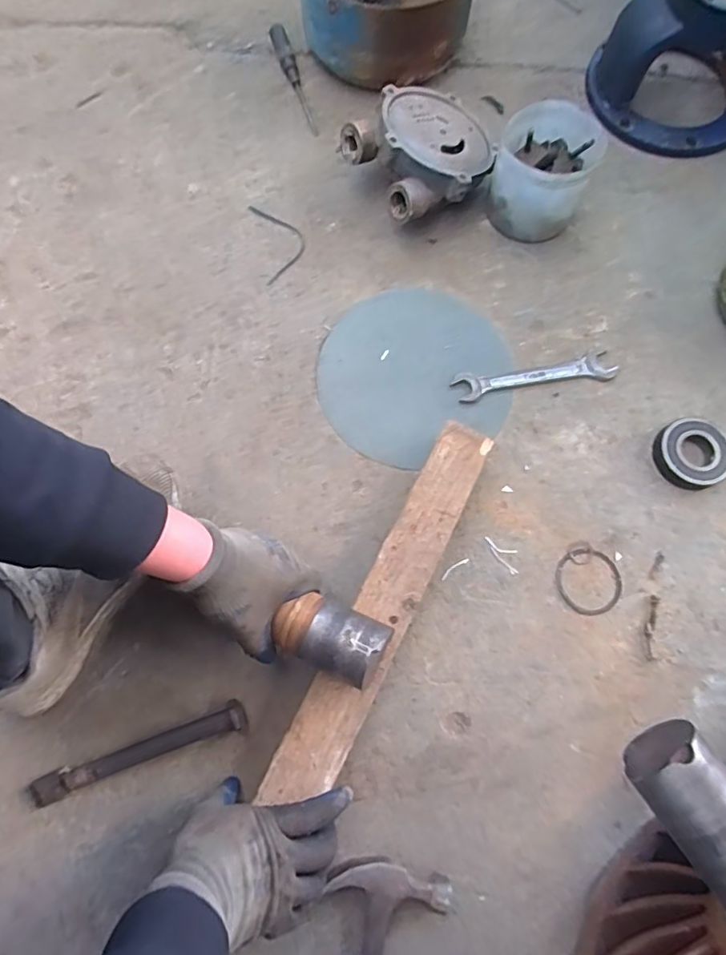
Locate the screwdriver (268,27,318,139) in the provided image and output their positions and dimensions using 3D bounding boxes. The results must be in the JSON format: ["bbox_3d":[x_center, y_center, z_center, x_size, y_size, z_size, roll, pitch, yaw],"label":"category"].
[{"bbox_3d":[-0.106,-0.601,0.791,0.026,0.021,0.192,-15,73,-5],"label":"screwdriver"}]

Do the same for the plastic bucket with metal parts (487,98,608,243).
[{"bbox_3d":[0.245,-0.415,0.724,0.124,0.107,0.142,24,74,7],"label":"plastic bucket with metal parts"}]

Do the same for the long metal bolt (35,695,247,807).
[{"bbox_3d":[-0.230,0.283,0.539,0.228,0.036,0.028,-20,74,-6],"label":"long metal bolt"}]

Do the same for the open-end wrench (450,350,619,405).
[{"bbox_3d":[0.224,-0.132,0.682,0.212,0.008,0.039,-11,73,-4],"label":"open-end wrench"}]

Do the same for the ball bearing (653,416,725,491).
[{"bbox_3d":[0.406,-0.030,0.644,0.085,0.025,0.085,-21,74,-7],"label":"ball bearing"}]

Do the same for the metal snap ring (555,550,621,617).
[{"bbox_3d":[0.263,0.122,0.614,0.076,0.004,0.075,0,72,0],"label":"metal snap ring"}]

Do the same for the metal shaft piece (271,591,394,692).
[{"bbox_3d":[-0.029,0.155,0.508,0.105,0.059,0.063,23,74,7],"label":"metal shaft piece"}]

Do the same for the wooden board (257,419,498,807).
[{"bbox_3d":[0.028,0.132,0.562,0.064,0.028,0.425,27,75,8],"label":"wooden board"}]

